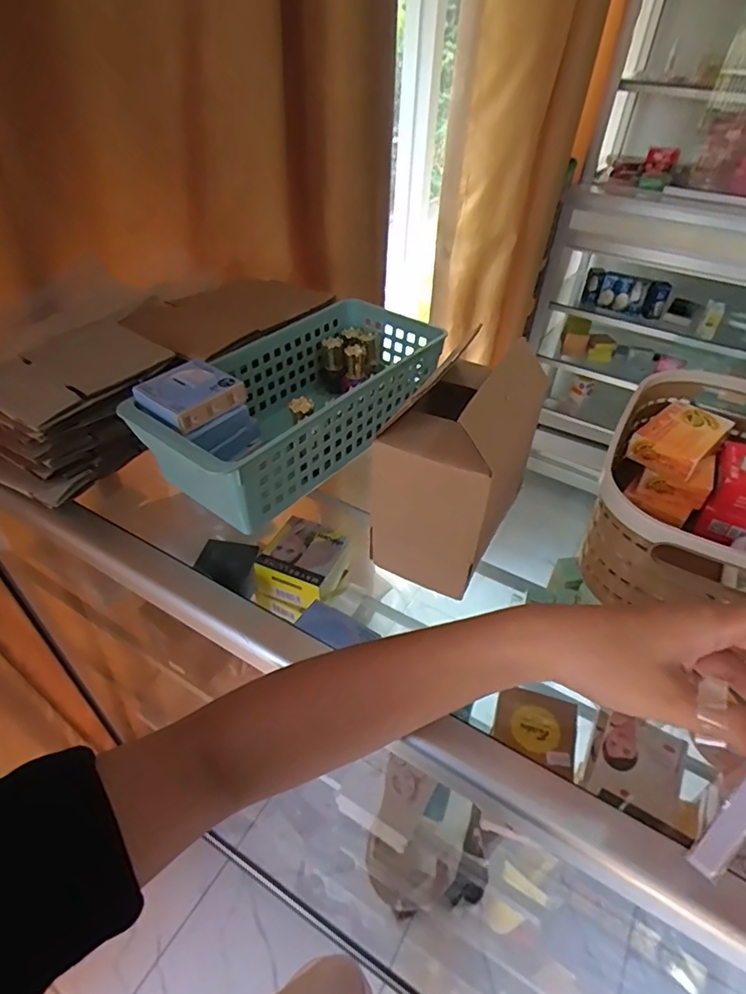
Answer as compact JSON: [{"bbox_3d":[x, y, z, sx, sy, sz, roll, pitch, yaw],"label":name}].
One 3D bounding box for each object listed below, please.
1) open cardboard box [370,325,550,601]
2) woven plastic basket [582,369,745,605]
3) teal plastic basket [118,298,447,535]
[{"bbox_3d":[0.062,-0.024,0.388,0.092,0.157,0.103,18,44,17],"label":"open cardboard box"},{"bbox_3d":[0.262,0.000,0.409,0.159,0.089,0.220,22,46,21],"label":"woven plastic basket"},{"bbox_3d":[-0.070,-0.092,0.525,0.142,0.085,0.306,30,49,28],"label":"teal plastic basket"}]

